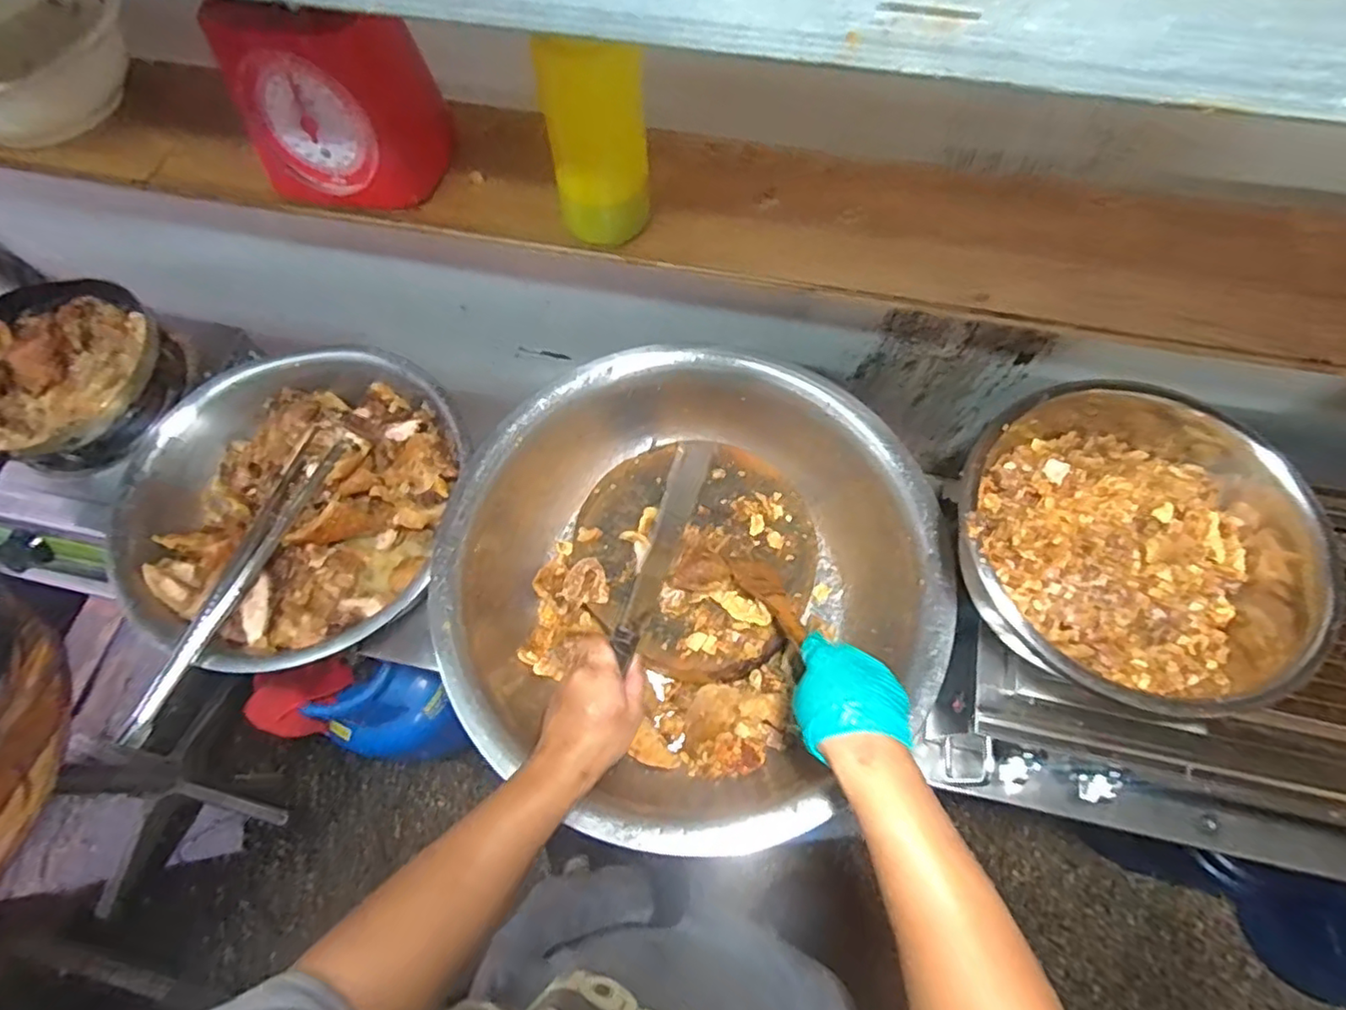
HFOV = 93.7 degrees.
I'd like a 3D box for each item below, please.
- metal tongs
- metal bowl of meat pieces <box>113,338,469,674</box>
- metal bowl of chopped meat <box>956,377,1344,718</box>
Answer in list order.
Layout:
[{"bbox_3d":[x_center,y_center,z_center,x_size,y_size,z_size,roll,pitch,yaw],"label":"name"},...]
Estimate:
[{"bbox_3d":[-0.491,0.067,0.710,0.073,0.053,0.379,18,69,8],"label":"metal tongs"},{"bbox_3d":[-0.451,0.005,0.799,0.399,0.146,0.395,0,67,0],"label":"metal bowl of meat pieces"},{"bbox_3d":[0.414,0.028,0.569,0.322,0.095,0.283,-32,71,-12],"label":"metal bowl of chopped meat"}]

